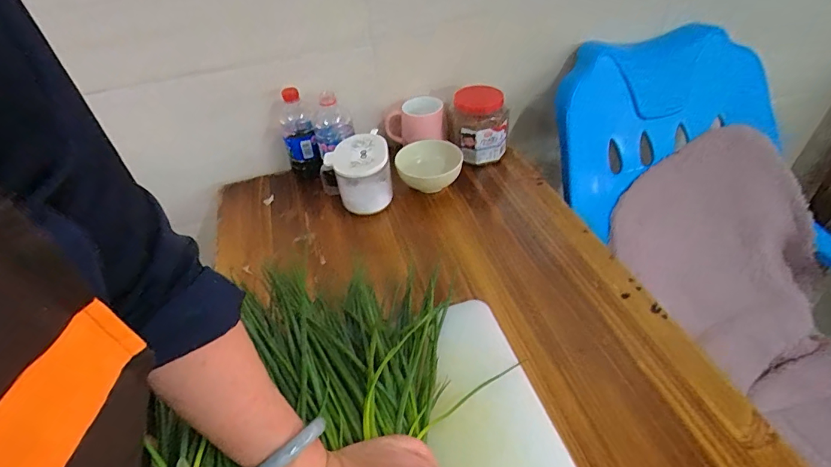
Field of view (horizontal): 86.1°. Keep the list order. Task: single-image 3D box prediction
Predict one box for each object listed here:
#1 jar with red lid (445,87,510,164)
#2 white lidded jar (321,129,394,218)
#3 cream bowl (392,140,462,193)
[{"bbox_3d":[0.116,-0.202,0.838,0.111,0.119,0.093,3,43,9],"label":"jar with red lid"},{"bbox_3d":[-0.101,-0.096,0.766,0.112,0.107,0.109,-3,43,3],"label":"white lidded jar"},{"bbox_3d":[0.025,-0.115,0.797,0.117,0.054,0.112,-3,43,3],"label":"cream bowl"}]

